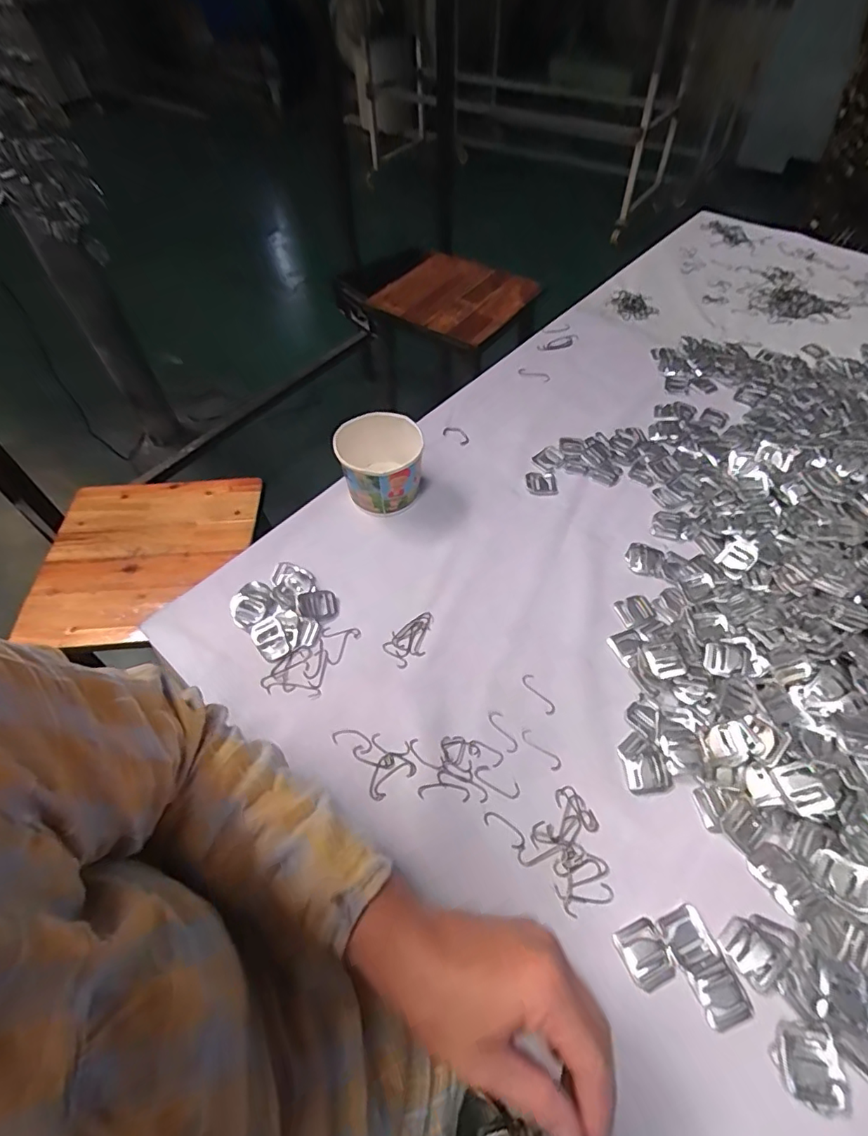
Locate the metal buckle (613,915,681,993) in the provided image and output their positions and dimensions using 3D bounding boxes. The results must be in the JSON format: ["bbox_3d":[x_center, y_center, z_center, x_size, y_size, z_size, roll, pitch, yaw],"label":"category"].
[{"bbox_3d":[0.143,0.261,0.356,0.032,0.004,0.036,-22,59,-13],"label":"metal buckle"}]

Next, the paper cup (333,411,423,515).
[{"bbox_3d":[-0.058,-0.112,0.577,0.087,0.080,0.085,0,56,1],"label":"paper cup"}]

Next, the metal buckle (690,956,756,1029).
[{"bbox_3d":[0.187,0.276,0.343,0.030,0.004,0.032,-16,57,-10],"label":"metal buckle"}]

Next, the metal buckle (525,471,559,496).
[{"bbox_3d":[0.124,-0.097,0.610,0.034,0.004,0.034,-4,56,-2],"label":"metal buckle"}]

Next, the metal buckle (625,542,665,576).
[{"bbox_3d":[0.217,-0.010,0.546,0.037,0.004,0.037,16,58,11],"label":"metal buckle"}]

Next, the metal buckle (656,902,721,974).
[{"bbox_3d":[0.174,0.253,0.360,0.031,0.004,0.034,-21,58,-13],"label":"metal buckle"}]

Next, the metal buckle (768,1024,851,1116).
[{"bbox_3d":[0.227,0.302,0.320,0.037,0.009,0.039,0,56,1],"label":"metal buckle"}]

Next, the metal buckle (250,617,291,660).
[{"bbox_3d":[-0.153,0.067,0.494,0.028,0.008,0.040,-27,60,-16],"label":"metal buckle"}]

